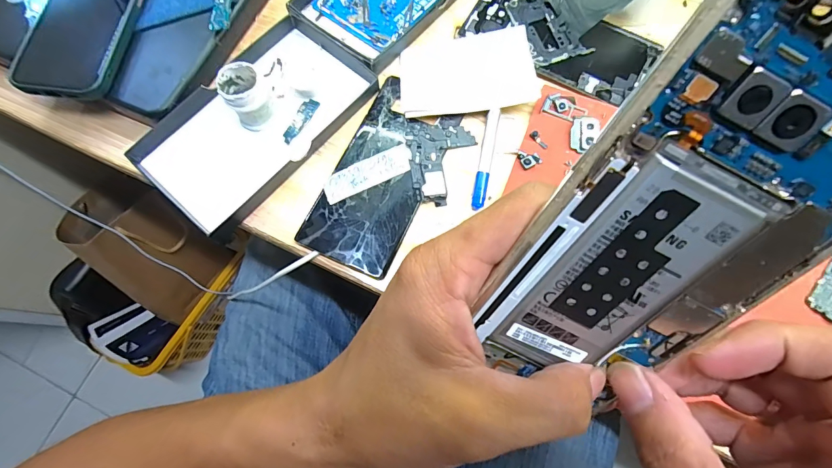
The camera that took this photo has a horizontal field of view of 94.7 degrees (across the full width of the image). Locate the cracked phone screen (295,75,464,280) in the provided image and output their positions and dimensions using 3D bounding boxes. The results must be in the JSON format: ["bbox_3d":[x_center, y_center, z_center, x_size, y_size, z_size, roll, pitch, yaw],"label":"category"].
[{"bbox_3d":[-0.025,-0.047,0.285,0.072,0.004,0.147,23,75,9],"label":"cracked phone screen"}]

